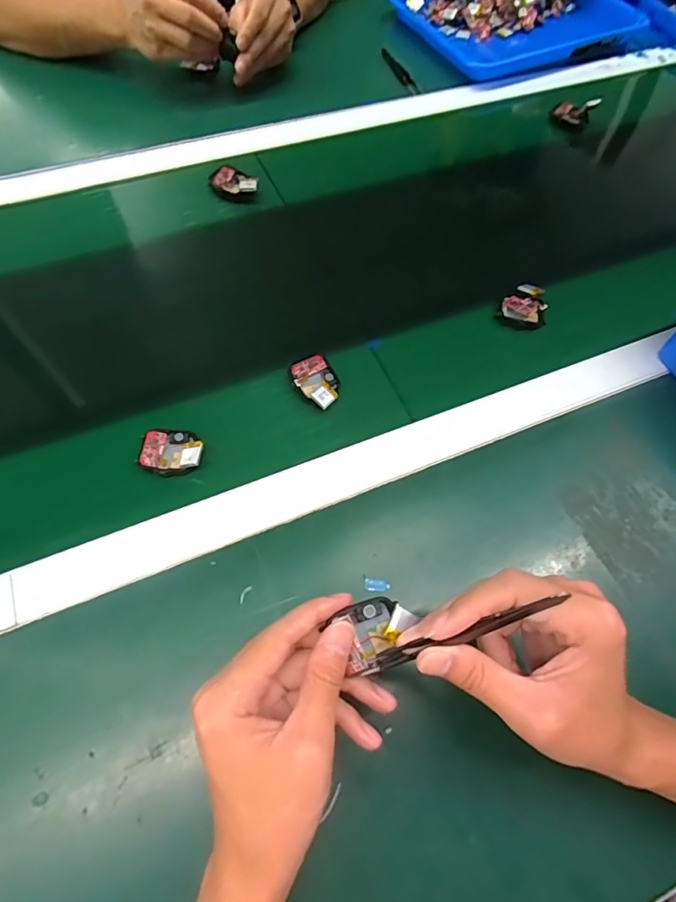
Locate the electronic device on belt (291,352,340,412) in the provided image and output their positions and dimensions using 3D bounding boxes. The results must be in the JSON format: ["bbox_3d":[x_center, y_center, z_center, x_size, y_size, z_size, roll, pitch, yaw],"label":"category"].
[{"bbox_3d":[-0.018,-0.062,0.418,0.038,0.019,0.055,-34,71,-17],"label":"electronic device on belt"}]

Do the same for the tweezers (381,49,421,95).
[{"bbox_3d":[0.083,-0.526,0.651,0.019,0.006,0.112,-19,67,-12],"label":"tweezers"}]

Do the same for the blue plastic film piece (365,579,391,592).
[{"bbox_3d":[0.029,0.099,0.347,0.018,0.005,0.008,8,64,1],"label":"blue plastic film piece"}]

